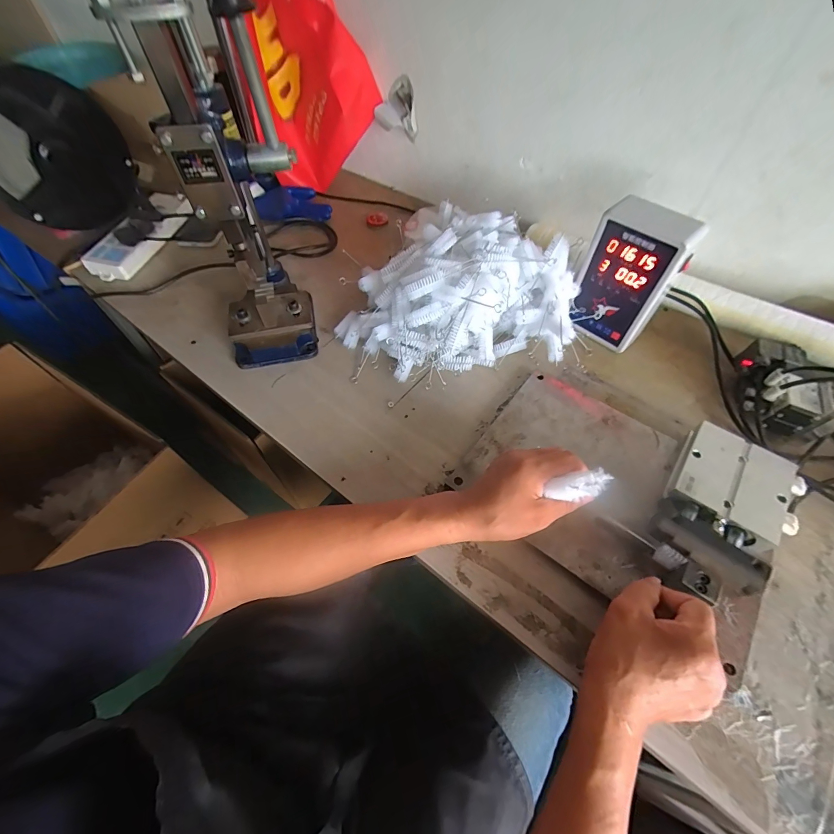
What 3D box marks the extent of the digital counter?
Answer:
[{"bbox_3d":[0.280,-0.186,0.504,0.112,0.174,0.071,32,61,20],"label":"digital counter"}]

